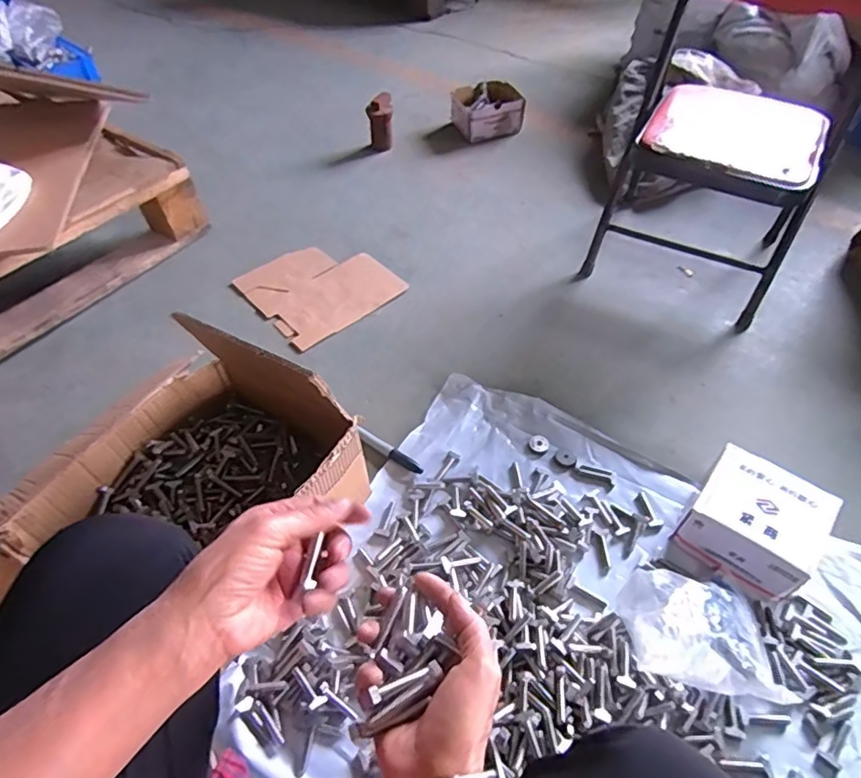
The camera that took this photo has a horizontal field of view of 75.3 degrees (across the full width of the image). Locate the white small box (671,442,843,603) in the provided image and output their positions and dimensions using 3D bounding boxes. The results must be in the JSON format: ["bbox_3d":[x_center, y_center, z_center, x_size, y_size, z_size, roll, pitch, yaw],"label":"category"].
[{"bbox_3d":[0.419,0.176,0.730,0.143,0.098,0.139,32,56,25],"label":"white small box"}]

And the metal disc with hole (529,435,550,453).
[{"bbox_3d":[0.167,0.085,0.859,0.030,0.007,0.030,-1,50,1],"label":"metal disc with hole"}]

